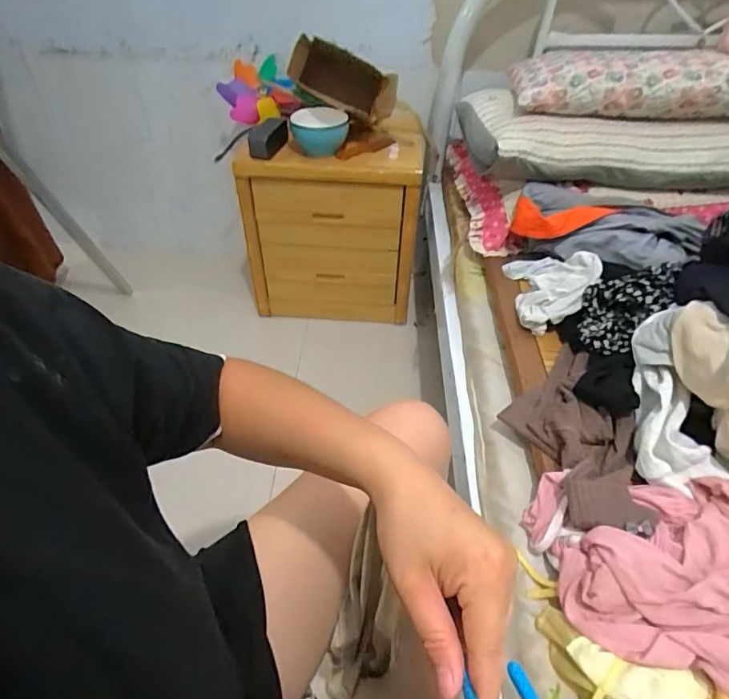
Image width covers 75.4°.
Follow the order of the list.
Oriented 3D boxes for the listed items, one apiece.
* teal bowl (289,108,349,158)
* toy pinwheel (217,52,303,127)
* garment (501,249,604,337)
[{"bbox_3d":[-0.104,-0.503,1.112,0.130,0.090,0.127,1,44,-1],"label":"teal bowl"},{"bbox_3d":[-0.264,-0.636,1.180,0.210,0.149,0.089,30,51,27],"label":"toy pinwheel"},{"bbox_3d":[0.326,-0.129,0.841,0.116,0.108,0.190,0,44,-1],"label":"garment"}]

